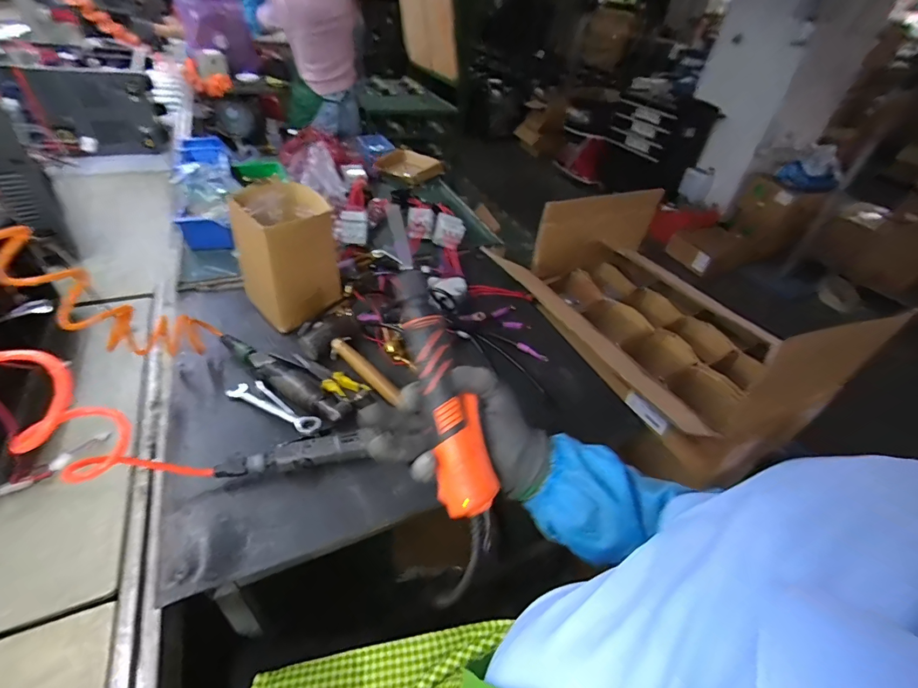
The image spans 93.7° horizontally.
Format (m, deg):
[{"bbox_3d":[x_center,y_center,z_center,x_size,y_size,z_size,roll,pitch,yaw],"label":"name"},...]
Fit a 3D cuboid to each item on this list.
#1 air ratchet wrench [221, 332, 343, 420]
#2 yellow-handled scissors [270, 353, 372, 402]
[{"bbox_3d":[-0.295,0.052,0.713,0.284,0.036,0.058,27,45,22],"label":"air ratchet wrench"},{"bbox_3d":[-0.234,0.049,0.720,0.172,0.020,0.045,21,43,16],"label":"yellow-handled scissors"}]

